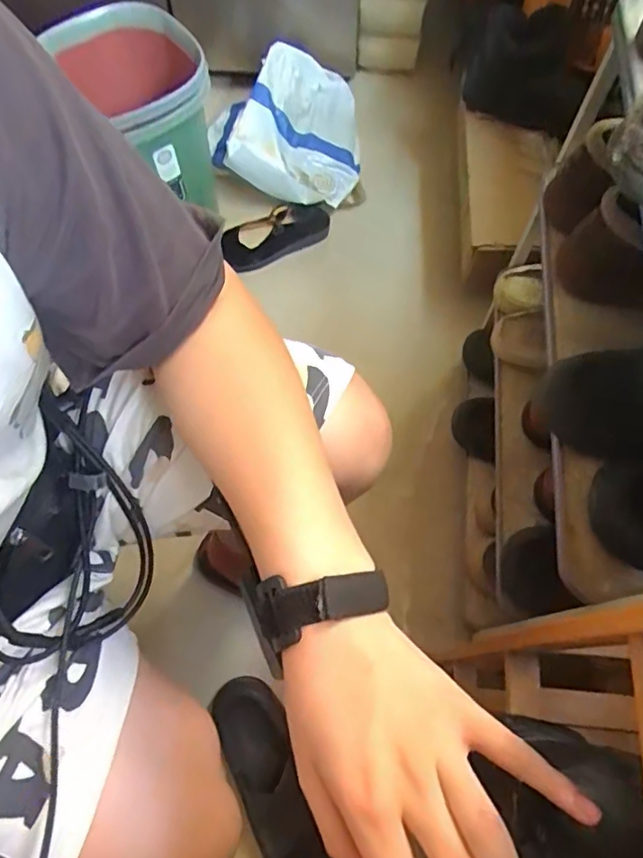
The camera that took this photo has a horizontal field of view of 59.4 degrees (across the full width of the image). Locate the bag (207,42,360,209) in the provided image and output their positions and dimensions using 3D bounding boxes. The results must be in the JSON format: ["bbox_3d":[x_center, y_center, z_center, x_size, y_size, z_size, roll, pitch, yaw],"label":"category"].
[{"bbox_3d":[-0.067,-0.574,1.085,0.293,0.137,0.253,-7,65,-3],"label":"bag"}]

